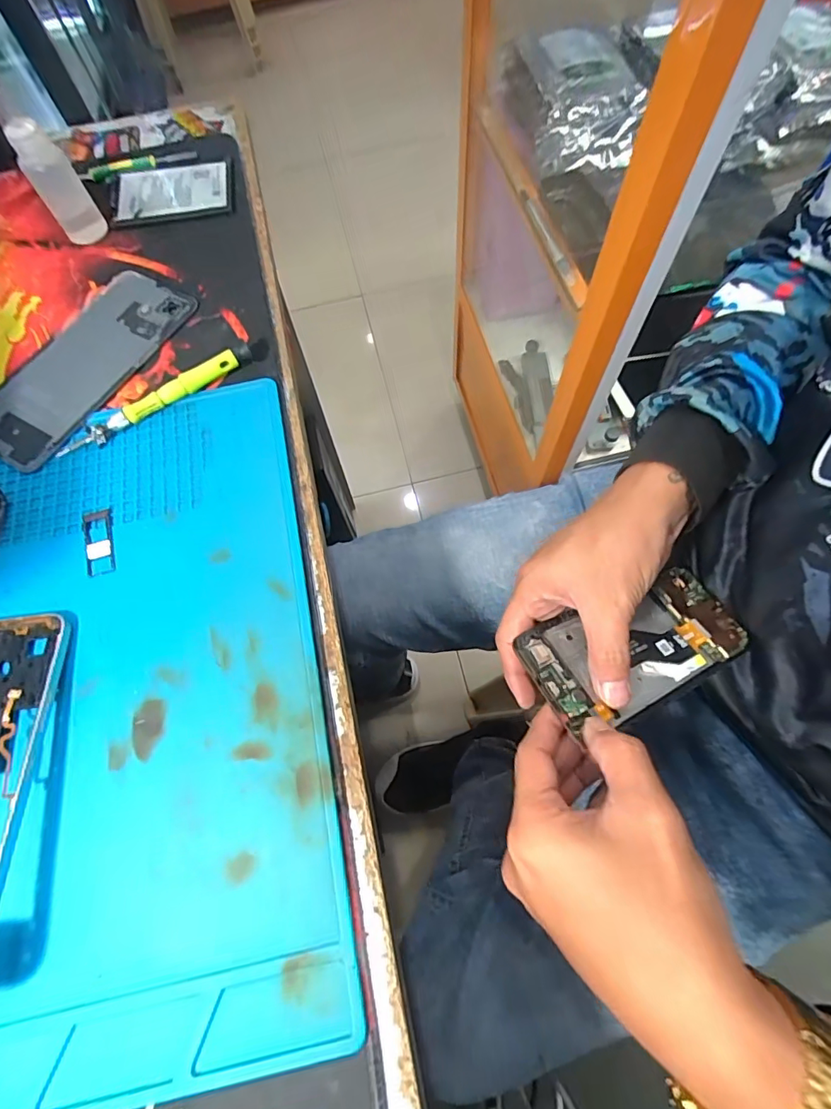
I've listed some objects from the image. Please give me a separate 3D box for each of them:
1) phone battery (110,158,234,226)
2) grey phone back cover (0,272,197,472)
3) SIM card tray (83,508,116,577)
[{"bbox_3d":[-0.192,-0.287,0.389,0.095,0.009,0.063,-12,68,-3],"label":"phone battery"},{"bbox_3d":[-0.224,-0.129,0.330,0.074,0.004,0.160,26,71,11],"label":"grey phone back cover"},{"bbox_3d":[-0.181,-0.008,0.278,0.016,0.004,0.041,-17,68,-5],"label":"SIM card tray"}]

